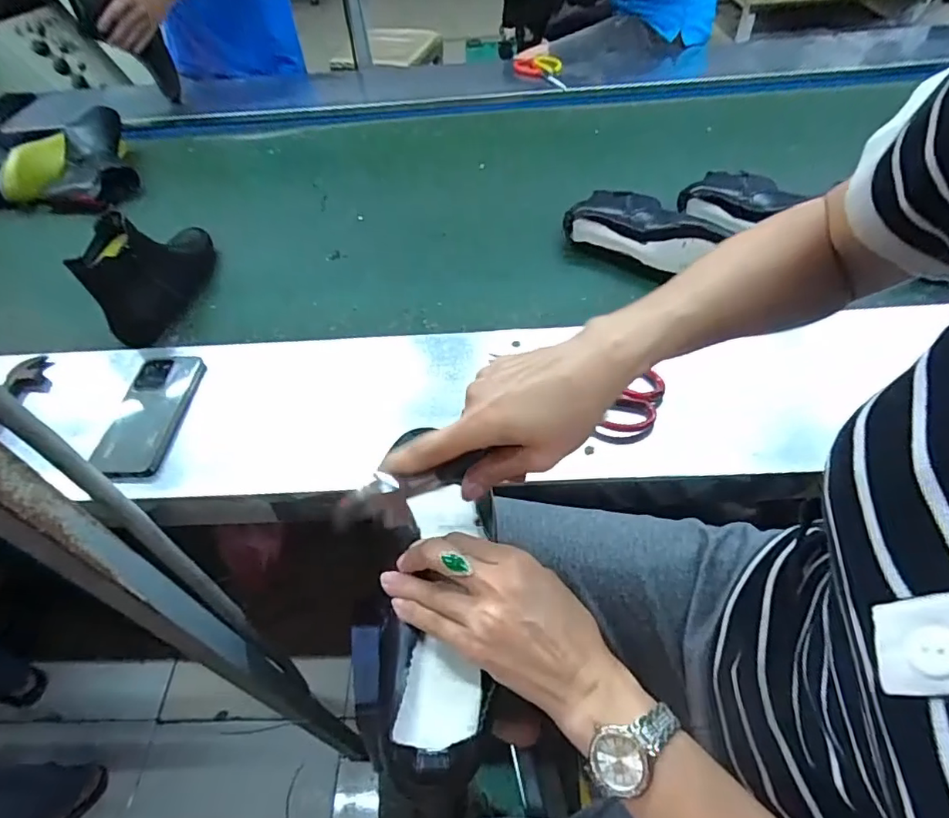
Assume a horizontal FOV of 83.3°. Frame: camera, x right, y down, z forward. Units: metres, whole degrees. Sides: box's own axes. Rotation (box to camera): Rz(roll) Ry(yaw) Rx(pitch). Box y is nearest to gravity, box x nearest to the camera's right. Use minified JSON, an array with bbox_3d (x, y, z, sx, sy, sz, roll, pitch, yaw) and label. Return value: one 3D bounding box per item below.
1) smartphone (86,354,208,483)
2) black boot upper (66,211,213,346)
[{"bbox_3d":[-0.387,0.005,0.634,0.082,0.016,0.176,-2,51,2],"label":"smartphone"},{"bbox_3d":[-0.469,-0.219,0.779,0.105,0.145,0.244,-12,51,-6],"label":"black boot upper"}]

